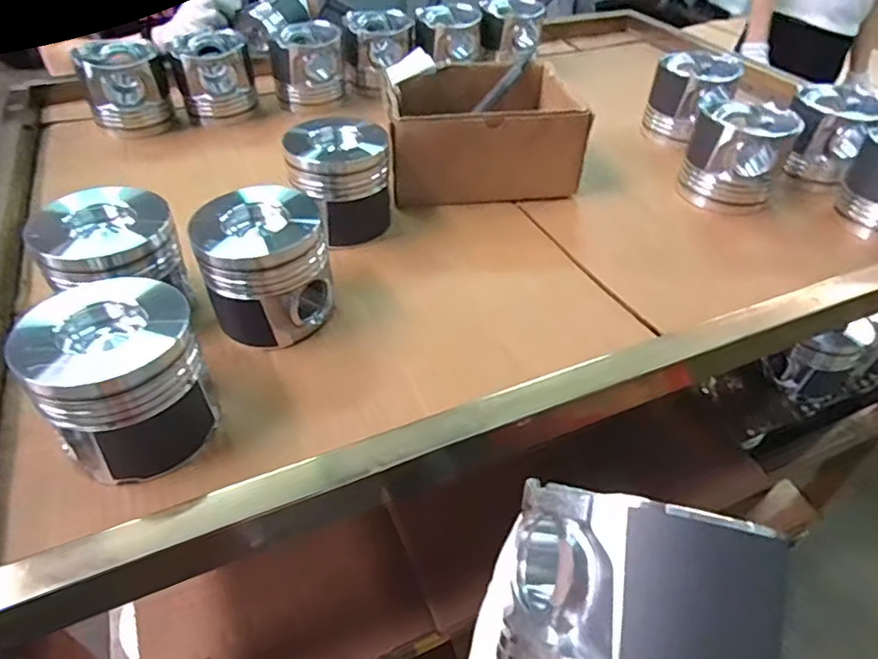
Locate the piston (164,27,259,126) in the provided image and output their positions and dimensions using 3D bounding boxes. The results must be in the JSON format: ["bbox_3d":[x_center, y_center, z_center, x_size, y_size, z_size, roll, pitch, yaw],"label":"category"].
[{"bbox_3d":[-0.288,-0.323,0.742,0.092,0.088,0.092,-14,46,-14],"label":"piston"}]

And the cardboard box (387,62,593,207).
[{"bbox_3d":[0.040,-0.219,0.629,0.189,0.087,0.156,-6,45,-7],"label":"cardboard box"}]

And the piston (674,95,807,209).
[{"bbox_3d":[0.310,-0.183,0.602,0.093,0.080,0.089,20,47,19],"label":"piston"}]

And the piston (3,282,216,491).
[{"bbox_3d":[-0.187,0.030,0.349,0.090,0.094,0.077,-25,50,-24],"label":"piston"}]

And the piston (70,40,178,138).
[{"bbox_3d":[-0.388,-0.302,0.718,0.095,0.086,0.096,-21,48,-21],"label":"piston"}]

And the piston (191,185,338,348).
[{"bbox_3d":[-0.130,-0.050,0.443,0.089,0.097,0.089,-9,45,-10],"label":"piston"}]

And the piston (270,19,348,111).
[{"bbox_3d":[-0.172,-0.350,0.766,0.094,0.092,0.083,-9,45,-10],"label":"piston"}]

